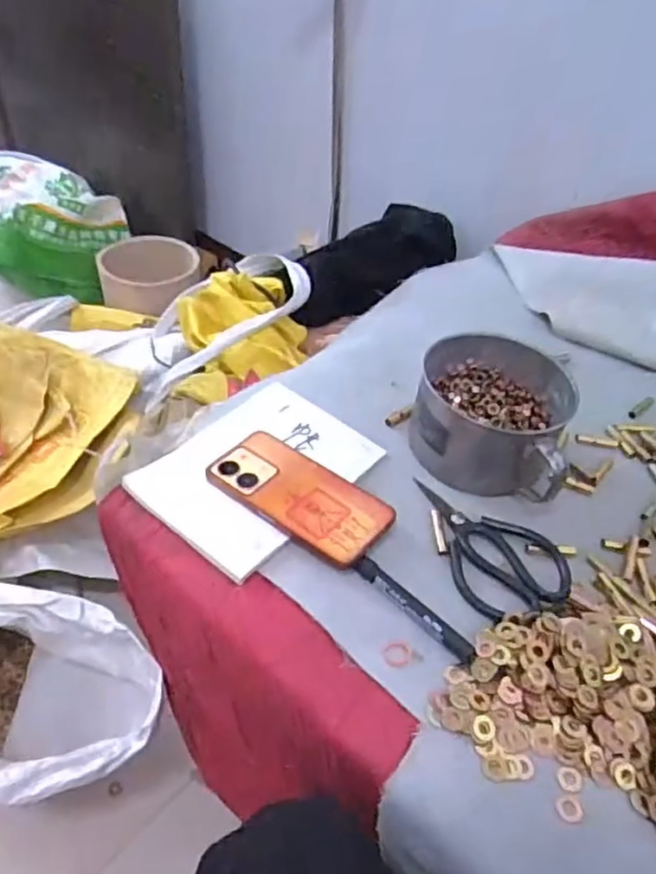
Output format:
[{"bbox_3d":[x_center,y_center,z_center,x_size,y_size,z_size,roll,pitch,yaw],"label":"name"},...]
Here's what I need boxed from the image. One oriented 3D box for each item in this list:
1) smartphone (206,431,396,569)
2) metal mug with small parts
[{"bbox_3d":[-0.028,0.052,0.583,0.166,0.011,0.081,32,57,25],"label":"smartphone"},{"bbox_3d":[0.161,-0.021,0.635,0.143,0.093,0.143,3,44,-3],"label":"metal mug with small parts"}]

